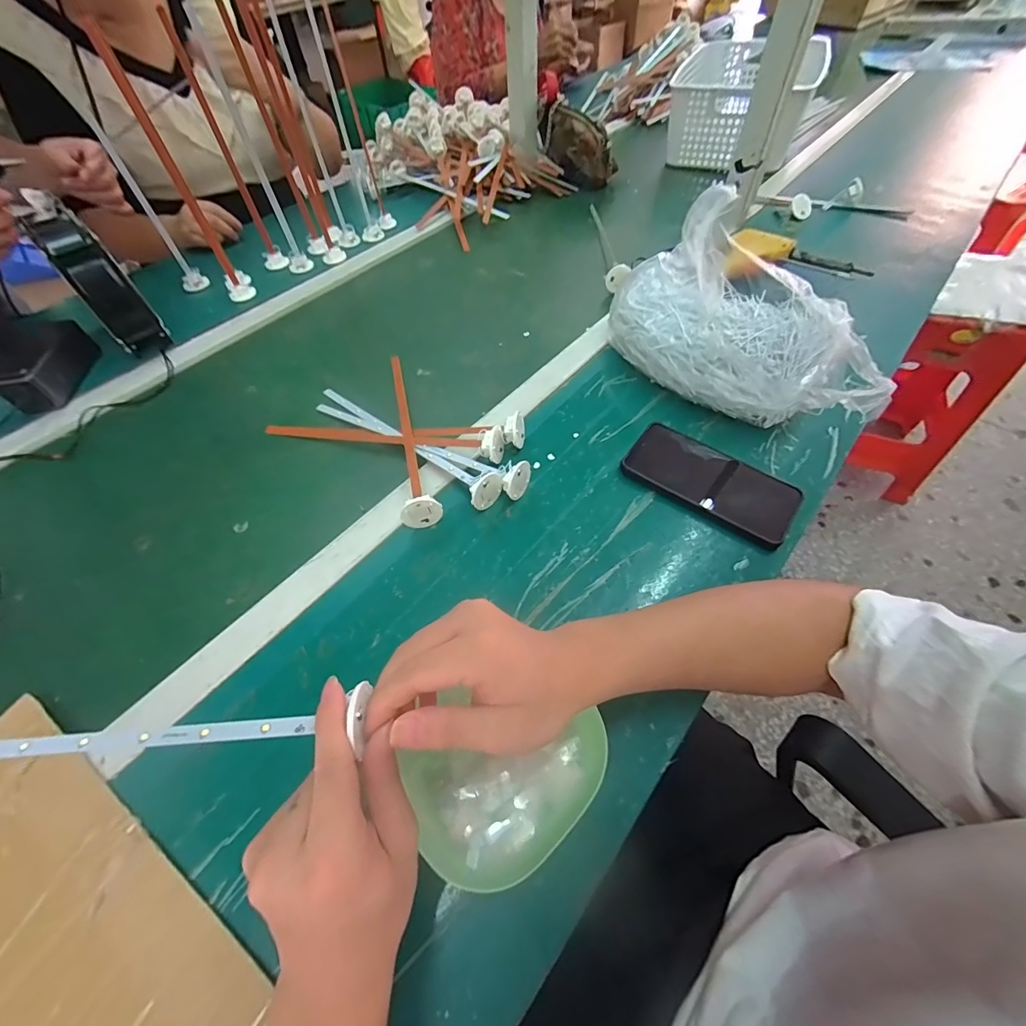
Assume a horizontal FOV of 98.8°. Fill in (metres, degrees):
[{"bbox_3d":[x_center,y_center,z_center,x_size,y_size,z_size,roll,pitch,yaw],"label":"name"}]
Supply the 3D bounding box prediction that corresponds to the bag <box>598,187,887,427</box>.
[{"bbox_3d":[0.248,-0.195,0.480,0.147,0.132,0.294,-32,60,-18],"label":"bag"}]

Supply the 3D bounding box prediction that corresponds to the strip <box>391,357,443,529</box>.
[{"bbox_3d":[-0.121,-0.103,0.492,0.035,0.038,0.282,-14,56,-7],"label":"strip"}]

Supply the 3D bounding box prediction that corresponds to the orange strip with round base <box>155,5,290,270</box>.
[{"bbox_3d":[-0.414,-0.513,0.643,0.034,0.289,0.035,-27,59,-15],"label":"orange strip with round base"}]

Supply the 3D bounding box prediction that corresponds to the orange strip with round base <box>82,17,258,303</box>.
[{"bbox_3d":[-0.442,-0.438,0.589,0.034,0.294,0.046,-27,59,-15],"label":"orange strip with round base"}]

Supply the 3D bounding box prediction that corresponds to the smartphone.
[{"bbox_3d":[0.197,-0.034,0.441,0.162,0.013,0.075,31,63,22],"label":"smartphone"}]

